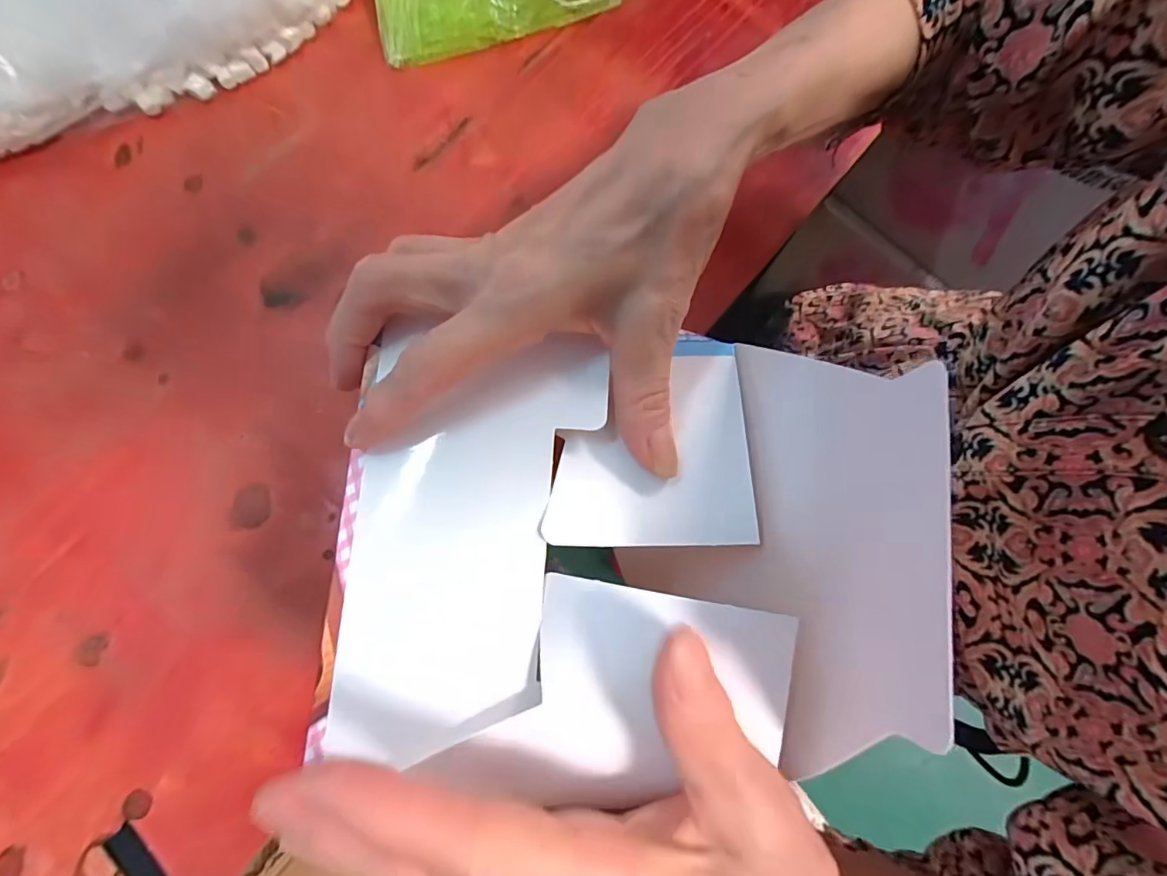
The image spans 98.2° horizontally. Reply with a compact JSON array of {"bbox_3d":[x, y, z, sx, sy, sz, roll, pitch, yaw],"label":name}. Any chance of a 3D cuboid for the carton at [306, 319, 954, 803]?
[{"bbox_3d":[0.007,0.030,0.166,0.175,0.045,0.134,1,80,1],"label":"carton"}]

